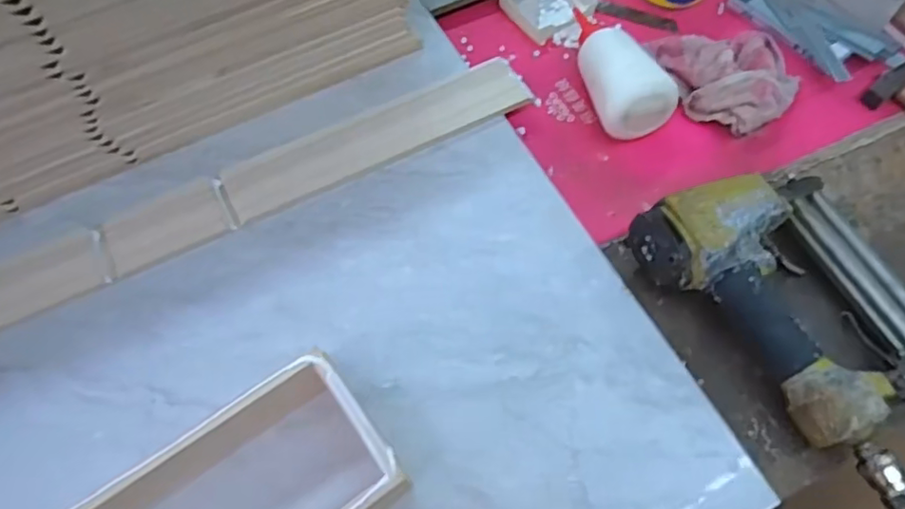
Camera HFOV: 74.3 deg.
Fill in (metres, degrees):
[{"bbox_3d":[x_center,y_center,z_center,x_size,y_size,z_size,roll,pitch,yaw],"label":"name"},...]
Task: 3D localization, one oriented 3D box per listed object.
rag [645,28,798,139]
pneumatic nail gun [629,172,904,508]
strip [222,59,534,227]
[{"bbox_3d":[0.256,-0.166,0.538,0.114,0.027,0.118,-14,64,-6],"label":"rag"},{"bbox_3d":[0.264,0.034,0.419,0.156,0.055,0.240,-32,68,-14],"label":"pneumatic nail gun"},{"bbox_3d":[-0.064,-0.104,0.524,0.270,0.009,0.062,-25,66,-10],"label":"strip"}]

